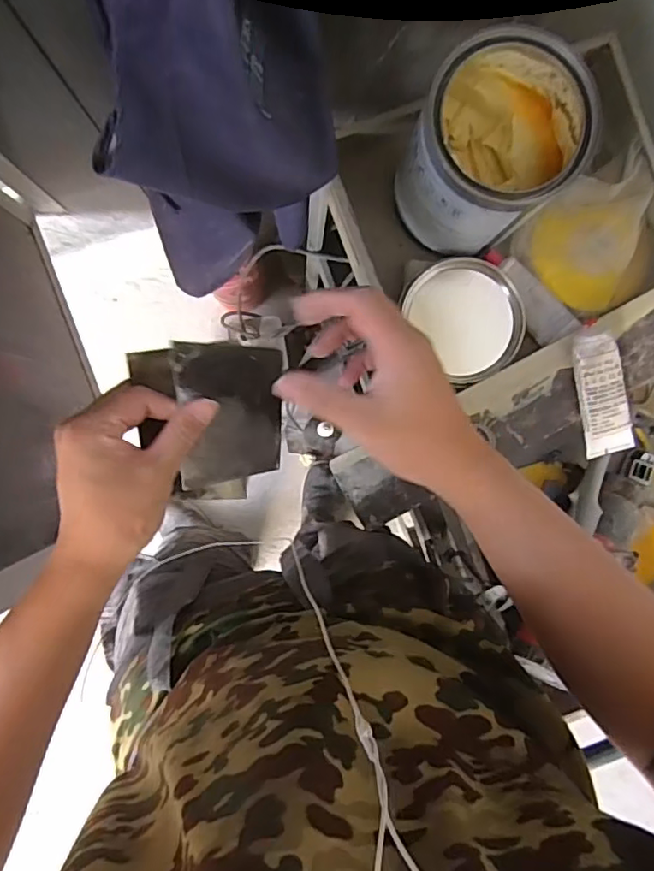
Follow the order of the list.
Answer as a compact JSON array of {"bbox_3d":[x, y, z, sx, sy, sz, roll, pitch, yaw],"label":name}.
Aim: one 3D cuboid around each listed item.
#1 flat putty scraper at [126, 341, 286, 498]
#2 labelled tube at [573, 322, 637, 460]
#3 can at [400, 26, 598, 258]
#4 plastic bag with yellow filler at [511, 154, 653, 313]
[{"bbox_3d":[-0.065,-0.013,0.398,0.072,0.008,0.119,-11,131,-22],"label":"flat putty scraper"},{"bbox_3d":[0.297,-0.049,0.625,0.048,0.015,0.145,-11,100,18],"label":"labelled tube"},{"bbox_3d":[0.163,-0.287,0.579,0.147,0.160,0.163,33,91,-2],"label":"can"},{"bbox_3d":[0.318,-0.235,0.678,0.159,0.054,0.152,-44,92,0],"label":"plastic bag with yellow filler"}]

